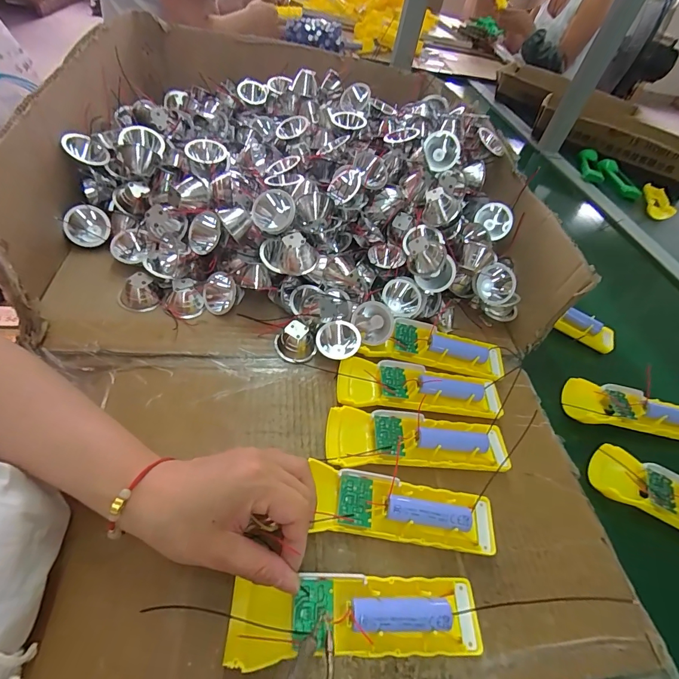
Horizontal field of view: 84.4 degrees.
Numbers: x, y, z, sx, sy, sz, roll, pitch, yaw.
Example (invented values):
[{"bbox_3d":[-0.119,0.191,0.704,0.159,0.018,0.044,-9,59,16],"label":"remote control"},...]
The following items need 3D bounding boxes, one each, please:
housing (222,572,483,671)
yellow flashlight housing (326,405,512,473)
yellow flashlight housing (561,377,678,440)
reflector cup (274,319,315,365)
[{"bbox_3d":[0.012,0.174,0.236,0.156,0.022,0.042,4,51,-9],"label":"housing"},{"bbox_3d":[0.068,0.087,0.322,0.157,0.020,0.049,5,48,-7],"label":"yellow flashlight housing"},{"bbox_3d":[0.317,0.078,0.398,0.152,0.023,0.046,15,48,2],"label":"yellow flashlight housing"},{"bbox_3d":[-0.044,0.002,0.371,0.040,0.025,0.034,3,48,-9],"label":"reflector cup"}]

